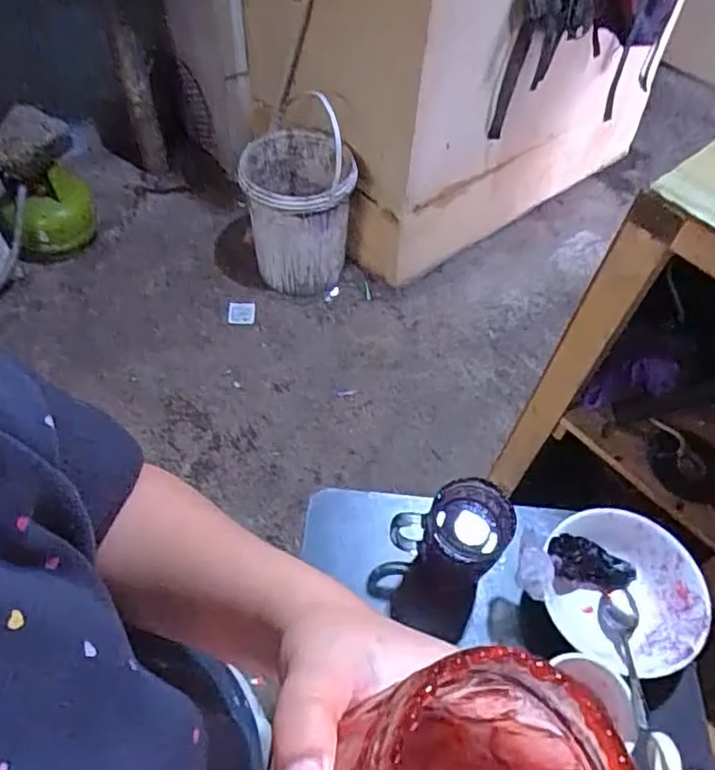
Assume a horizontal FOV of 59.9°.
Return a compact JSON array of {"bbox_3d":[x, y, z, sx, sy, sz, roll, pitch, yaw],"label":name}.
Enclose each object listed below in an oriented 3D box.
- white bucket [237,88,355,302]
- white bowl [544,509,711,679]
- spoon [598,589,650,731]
[{"bbox_3d":[-0.143,-0.447,1.554,0.248,0.402,0.248,2,55,0],"label":"white bucket"},{"bbox_3d":[0.262,0.210,0.615,0.131,0.069,0.147,4,55,1],"label":"white bowl"},{"bbox_3d":[0.246,0.244,0.564,0.034,0.022,0.134,8,35,3],"label":"spoon"}]

